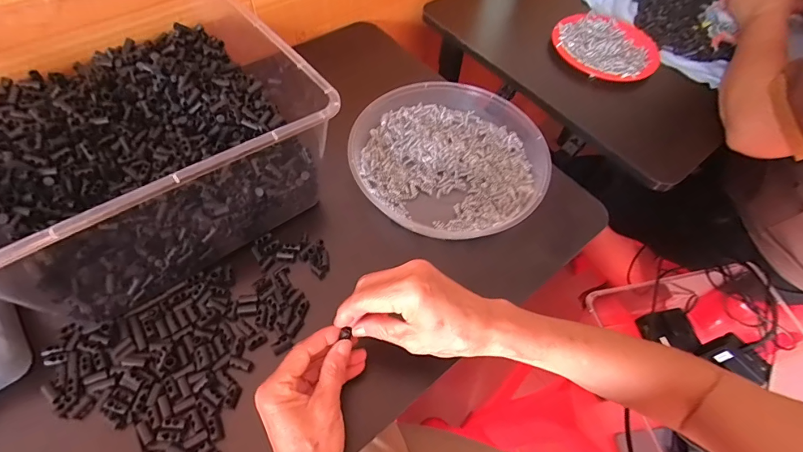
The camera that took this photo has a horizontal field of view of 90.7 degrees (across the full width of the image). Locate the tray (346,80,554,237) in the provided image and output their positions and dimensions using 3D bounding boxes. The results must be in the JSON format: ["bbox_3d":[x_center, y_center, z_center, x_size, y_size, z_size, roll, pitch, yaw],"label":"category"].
[{"bbox_3d":[0.057,-0.085,0.479,0.227,0.038,0.208,2,58,-4],"label":"tray"}]

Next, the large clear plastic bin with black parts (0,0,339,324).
[{"bbox_3d":[-0.267,-0.093,0.391,0.348,0.145,0.280,-34,67,-23],"label":"large clear plastic bin with black parts"}]

